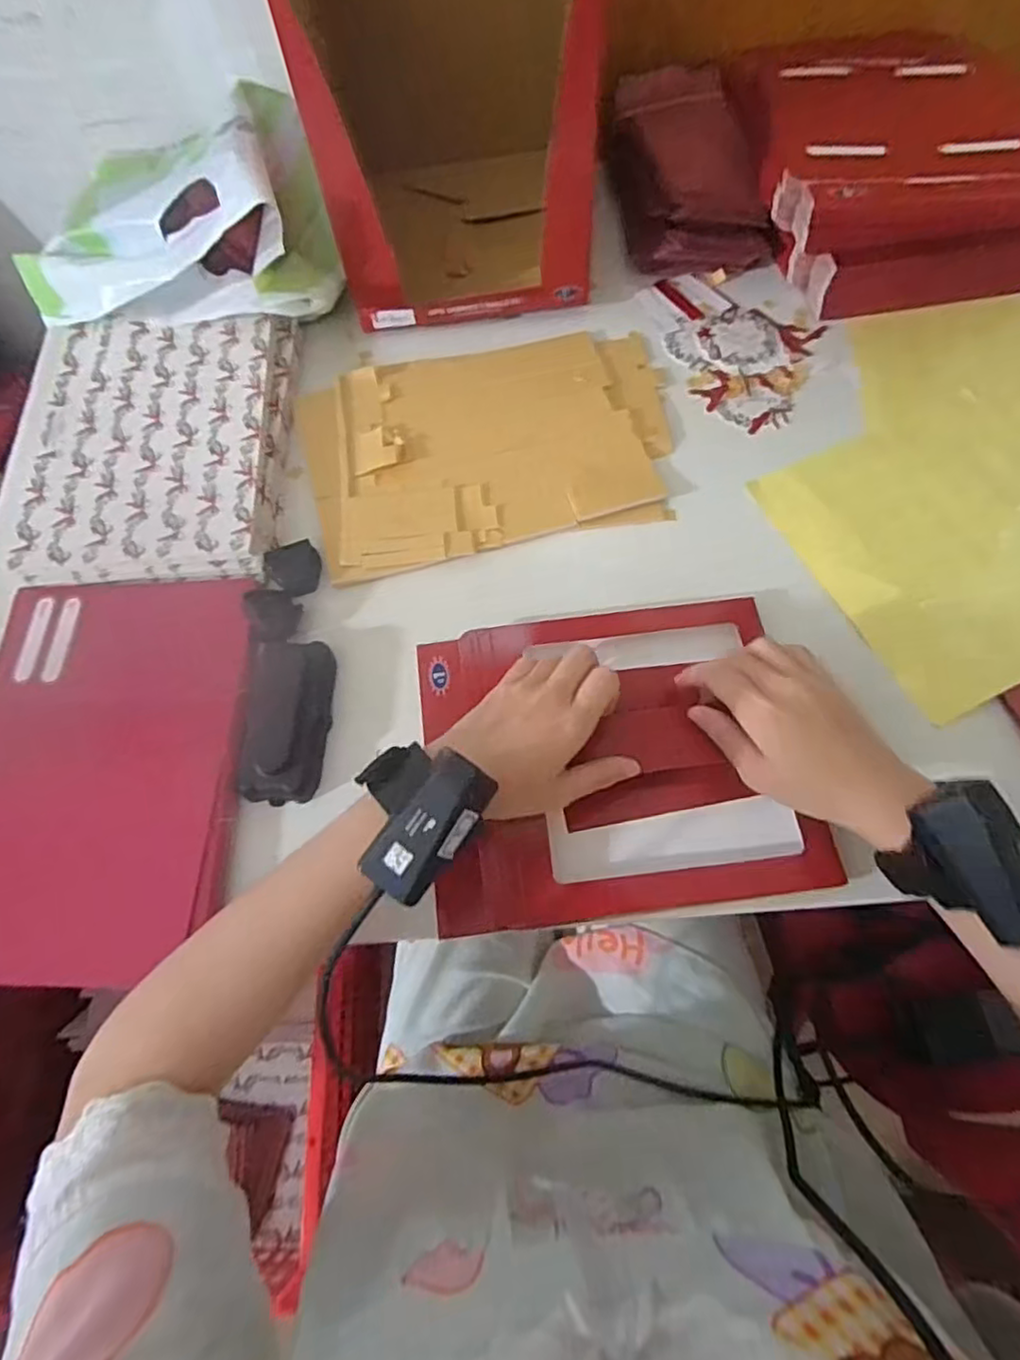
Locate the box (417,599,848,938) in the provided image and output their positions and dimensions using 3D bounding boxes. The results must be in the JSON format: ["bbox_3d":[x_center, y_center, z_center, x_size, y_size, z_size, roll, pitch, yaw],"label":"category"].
[{"bbox_3d":[0.062,0.043,0.422,0.229,0.029,0.198,-7,67,-2],"label":"box"}]

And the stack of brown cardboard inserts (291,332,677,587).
[{"bbox_3d":[-0.015,-0.191,0.528,0.286,0.007,0.200,-12,67,-4],"label":"stack of brown cardboard inserts"}]

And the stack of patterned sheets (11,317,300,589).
[{"bbox_3d":[-0.283,-0.189,0.521,0.198,0.022,0.246,-3,67,0],"label":"stack of patterned sheets"}]

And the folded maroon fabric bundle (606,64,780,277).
[{"bbox_3d":[0.160,-0.470,0.608,0.112,0.073,0.194,-12,67,-4],"label":"folded maroon fabric bundle"}]

